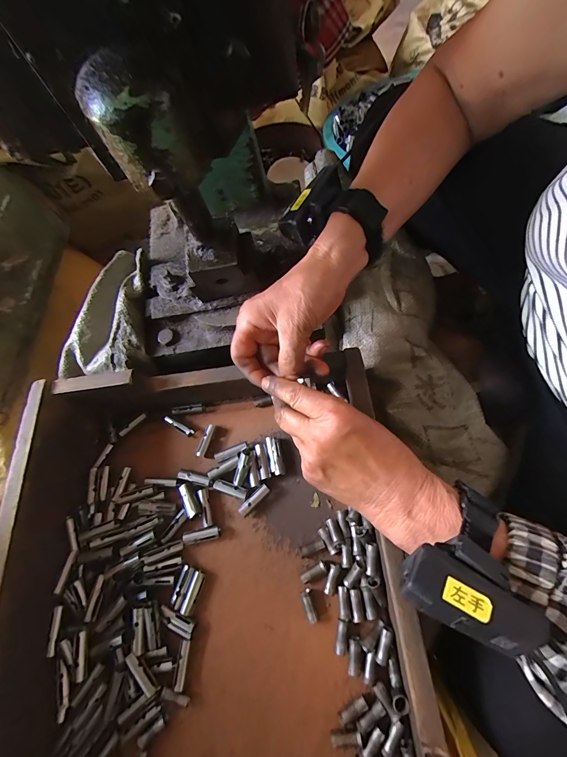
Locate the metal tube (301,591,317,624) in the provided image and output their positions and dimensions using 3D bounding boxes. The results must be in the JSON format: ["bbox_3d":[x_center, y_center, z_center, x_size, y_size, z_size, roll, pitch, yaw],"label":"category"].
[{"bbox_3d":[0.023,0.204,0.292,0.009,0.010,0.024,-17,54,-3],"label":"metal tube"}]

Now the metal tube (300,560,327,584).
[{"bbox_3d":[0.028,0.181,0.303,0.026,0.008,0.010,-34,68,-8],"label":"metal tube"}]

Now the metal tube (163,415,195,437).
[{"bbox_3d":[-0.121,0.054,0.375,0.040,0.013,0.009,26,72,16],"label":"metal tube"}]

